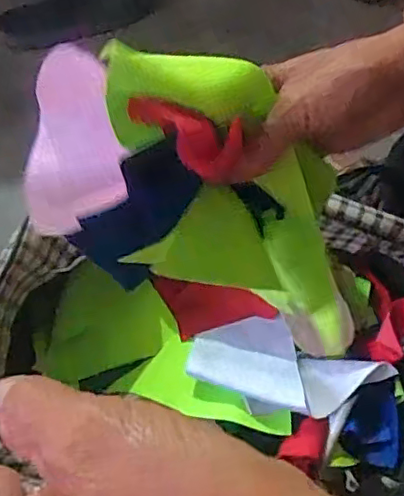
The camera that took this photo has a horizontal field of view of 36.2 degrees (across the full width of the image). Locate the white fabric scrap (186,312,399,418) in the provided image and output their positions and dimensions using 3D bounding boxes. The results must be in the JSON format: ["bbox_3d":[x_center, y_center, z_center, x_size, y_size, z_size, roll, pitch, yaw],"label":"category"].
[{"bbox_3d":[0.075,0.113,0.582,0.167,0.025,0.098,27,62,20],"label":"white fabric scrap"}]

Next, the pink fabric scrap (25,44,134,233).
[{"bbox_3d":[-0.076,-0.058,0.371,0.057,0.123,0.022,24,33,17],"label":"pink fabric scrap"}]

